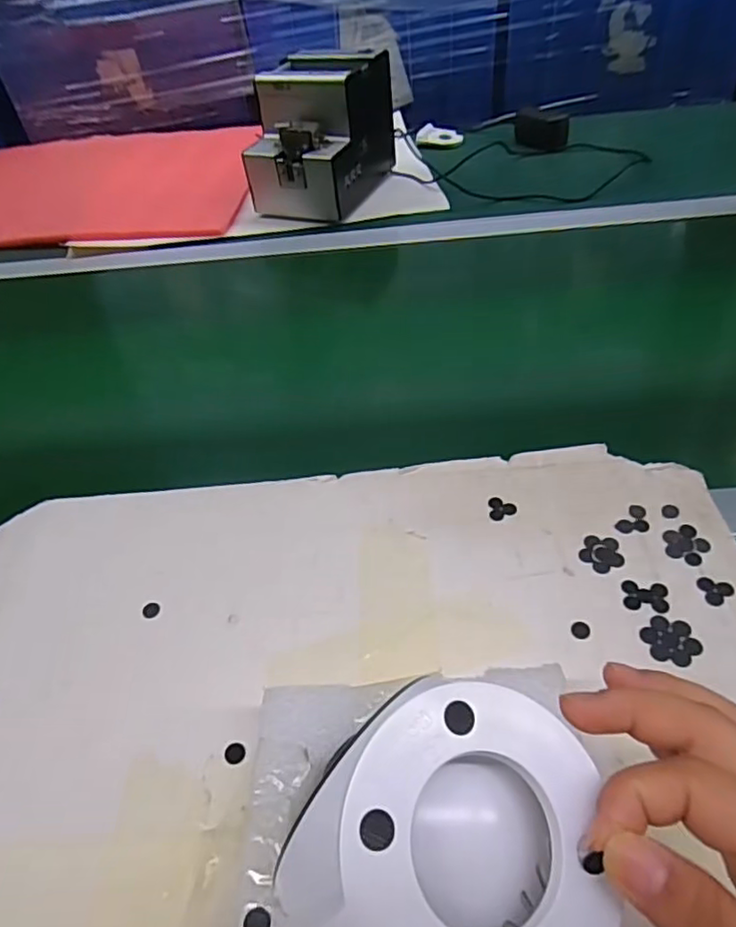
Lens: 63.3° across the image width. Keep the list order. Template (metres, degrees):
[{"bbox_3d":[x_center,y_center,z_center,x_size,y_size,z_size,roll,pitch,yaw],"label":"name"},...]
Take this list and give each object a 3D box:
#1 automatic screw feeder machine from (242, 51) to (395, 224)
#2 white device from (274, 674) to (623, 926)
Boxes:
[{"bbox_3d":[-0.060,-0.426,0.759,0.125,0.129,0.188,15,49,20],"label":"automatic screw feeder machine"},{"bbox_3d":[0.026,0.116,0.184,0.085,0.035,0.085,4,63,-15],"label":"white device"}]

